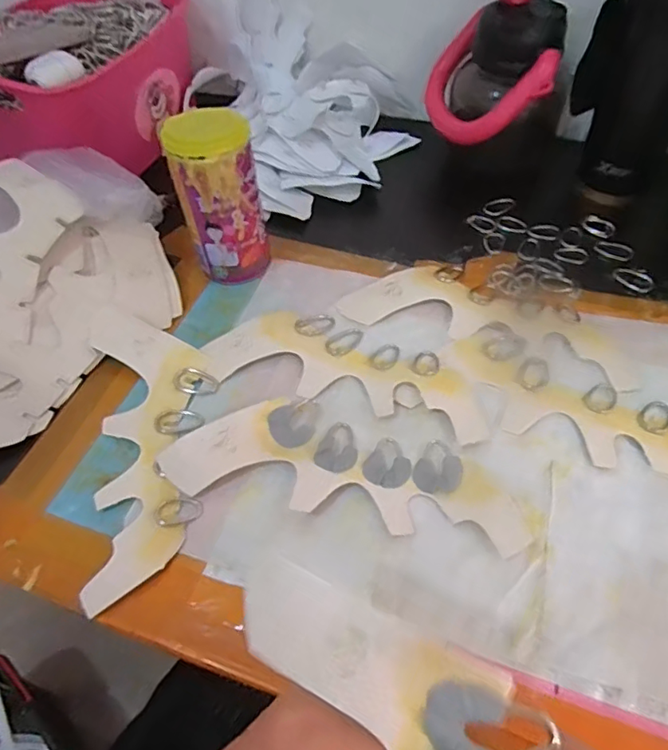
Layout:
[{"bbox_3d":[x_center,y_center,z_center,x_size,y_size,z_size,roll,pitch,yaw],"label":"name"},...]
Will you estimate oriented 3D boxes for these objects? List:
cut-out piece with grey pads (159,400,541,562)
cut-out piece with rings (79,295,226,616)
[{"bbox_3d":[0.008,0.058,0.360,0.232,0.013,0.076,10,53,10],"label":"cut-out piece with grey pads"},{"bbox_3d":[-0.124,0.039,0.382,0.086,0.015,0.219,-12,54,-4],"label":"cut-out piece with rings"}]

